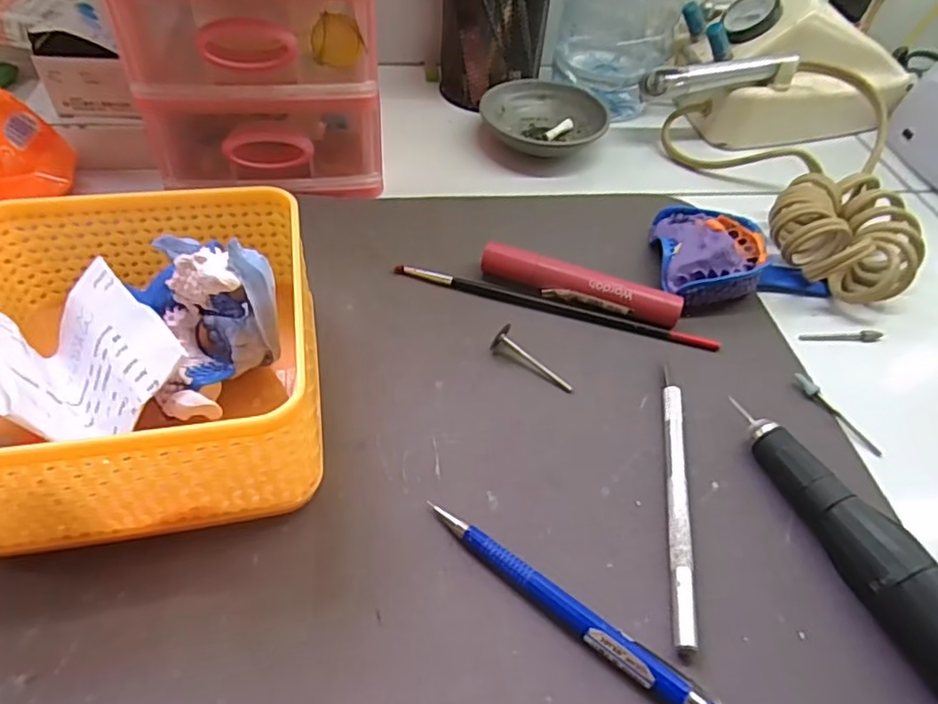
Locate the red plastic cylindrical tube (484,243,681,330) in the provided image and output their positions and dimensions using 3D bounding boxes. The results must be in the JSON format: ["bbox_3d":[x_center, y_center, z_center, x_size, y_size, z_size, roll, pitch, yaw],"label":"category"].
[{"bbox_3d":[0.058,-0.034,0.321,0.104,0.019,0.014,18,49,11],"label":"red plastic cylindrical tube"}]

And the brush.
[{"bbox_3d":[0.044,-0.025,0.321,0.170,0.006,0.009,15,49,8],"label":"brush"}]

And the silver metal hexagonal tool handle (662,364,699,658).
[{"bbox_3d":[0.085,0.057,0.250,0.008,0.008,0.127,10,48,4],"label":"silver metal hexagonal tool handle"}]

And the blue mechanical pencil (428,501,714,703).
[{"bbox_3d":[0.041,0.095,0.211,0.133,0.009,0.009,32,53,22],"label":"blue mechanical pencil"}]

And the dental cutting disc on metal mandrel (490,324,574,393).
[{"bbox_3d":[0.032,0.003,0.292,0.044,0.013,0.011,28,52,19],"label":"dental cutting disc on metal mandrel"}]

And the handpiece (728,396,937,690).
[{"bbox_3d":[0.156,0.090,0.212,0.023,0.030,0.173,-17,52,-19],"label":"handpiece"}]

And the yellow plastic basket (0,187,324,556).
[{"bbox_3d":[-0.130,-0.001,0.244,0.132,0.066,0.134,-8,49,-12],"label":"yellow plastic basket"}]

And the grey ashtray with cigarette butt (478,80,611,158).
[{"bbox_3d":[0.055,-0.166,0.432,0.073,0.031,0.067,30,53,21],"label":"grey ashtray with cigarette butt"}]

